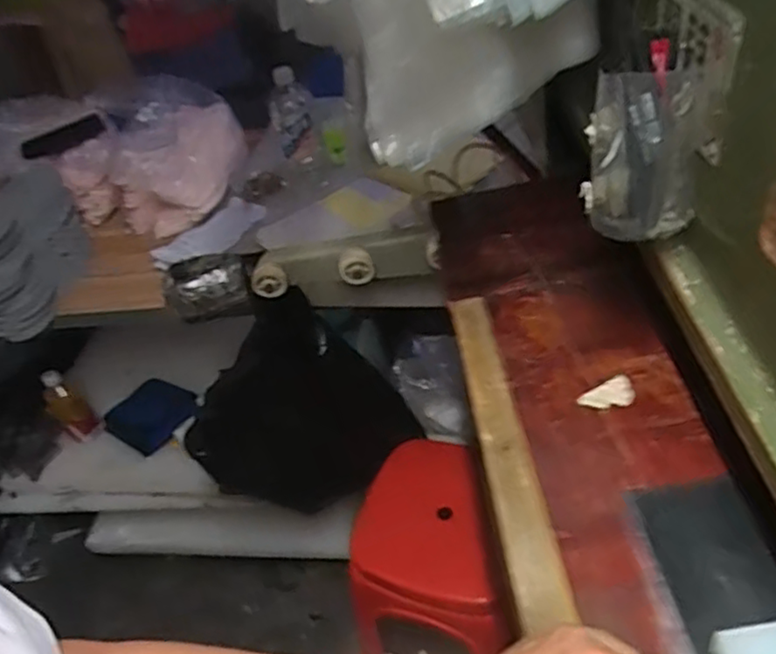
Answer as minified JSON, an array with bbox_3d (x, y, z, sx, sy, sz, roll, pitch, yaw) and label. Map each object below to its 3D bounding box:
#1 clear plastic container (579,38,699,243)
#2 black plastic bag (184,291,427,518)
[{"bbox_3d":[0.187,-0.131,0.488,0.079,0.109,0.075,11,46,18],"label":"clear plastic container"},{"bbox_3d":[-0.138,0.131,1.017,0.338,0.409,0.060,-8,43,-2],"label":"black plastic bag"}]

